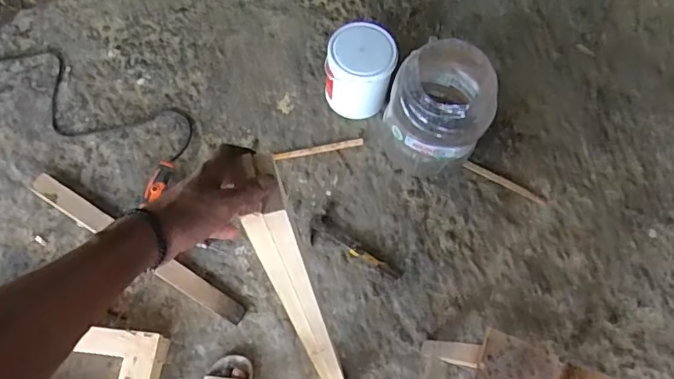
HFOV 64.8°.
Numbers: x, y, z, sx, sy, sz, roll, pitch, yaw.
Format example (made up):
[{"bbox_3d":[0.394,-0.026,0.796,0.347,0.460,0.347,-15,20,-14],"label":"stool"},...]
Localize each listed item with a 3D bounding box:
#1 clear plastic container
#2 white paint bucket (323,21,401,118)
[{"bbox_3d":[0.254,-0.192,1.331,0.232,0.320,0.237,0,70,0],"label":"clear plastic container"},{"bbox_3d":[0.059,-0.311,1.416,0.175,0.190,0.163,0,70,0],"label":"white paint bucket"}]

